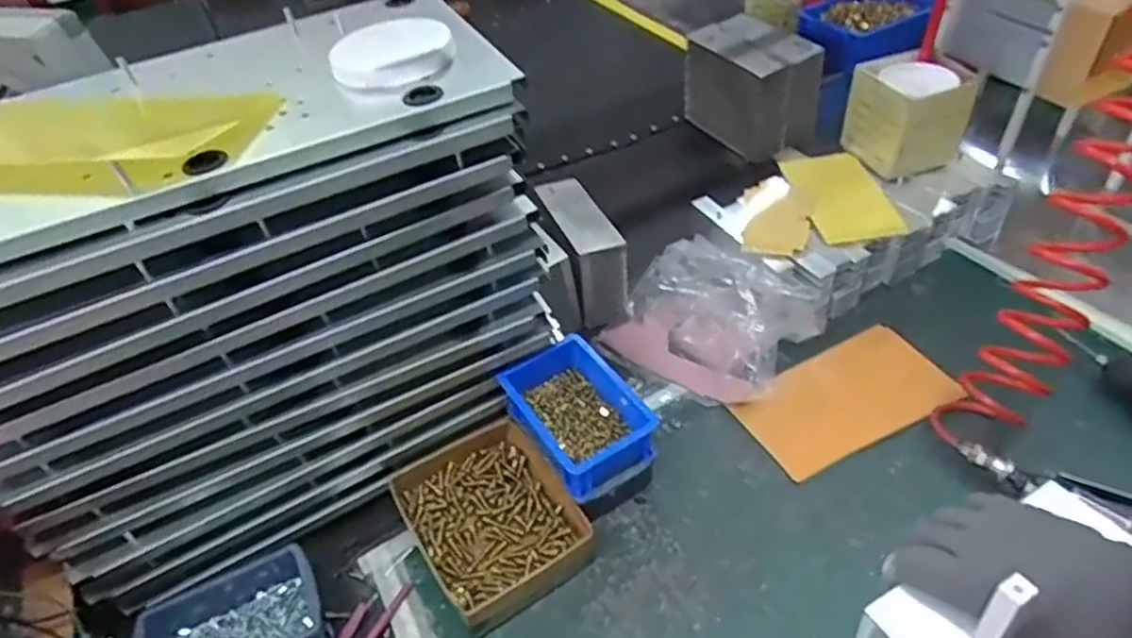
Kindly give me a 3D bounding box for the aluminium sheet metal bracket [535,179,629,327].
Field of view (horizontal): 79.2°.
[{"bbox_3d":[0.021,-0.087,0.865,0.061,0.115,0.162,-19,45,-11],"label":"aluminium sheet metal bracket"}]

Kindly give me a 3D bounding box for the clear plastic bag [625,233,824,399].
[{"bbox_3d":[0.170,-0.016,0.790,0.118,0.100,0.210,-37,51,-28],"label":"clear plastic bag"}]

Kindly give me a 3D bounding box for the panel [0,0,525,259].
[{"bbox_3d":[-0.300,-0.165,0.529,0.492,0.035,0.275,-19,45,-12],"label":"panel"}]

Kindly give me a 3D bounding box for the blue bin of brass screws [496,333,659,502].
[{"bbox_3d":[0.010,0.089,0.658,0.096,0.056,0.144,-27,47,-19],"label":"blue bin of brass screws"}]

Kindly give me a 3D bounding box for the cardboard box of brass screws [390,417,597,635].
[{"bbox_3d":[-0.074,0.188,0.652,0.138,0.045,0.187,-29,48,-21],"label":"cardboard box of brass screws"}]

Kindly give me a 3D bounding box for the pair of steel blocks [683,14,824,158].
[{"bbox_3d":[0.293,-0.365,1.087,0.121,0.154,0.197,-24,46,-17],"label":"pair of steel blocks"}]

